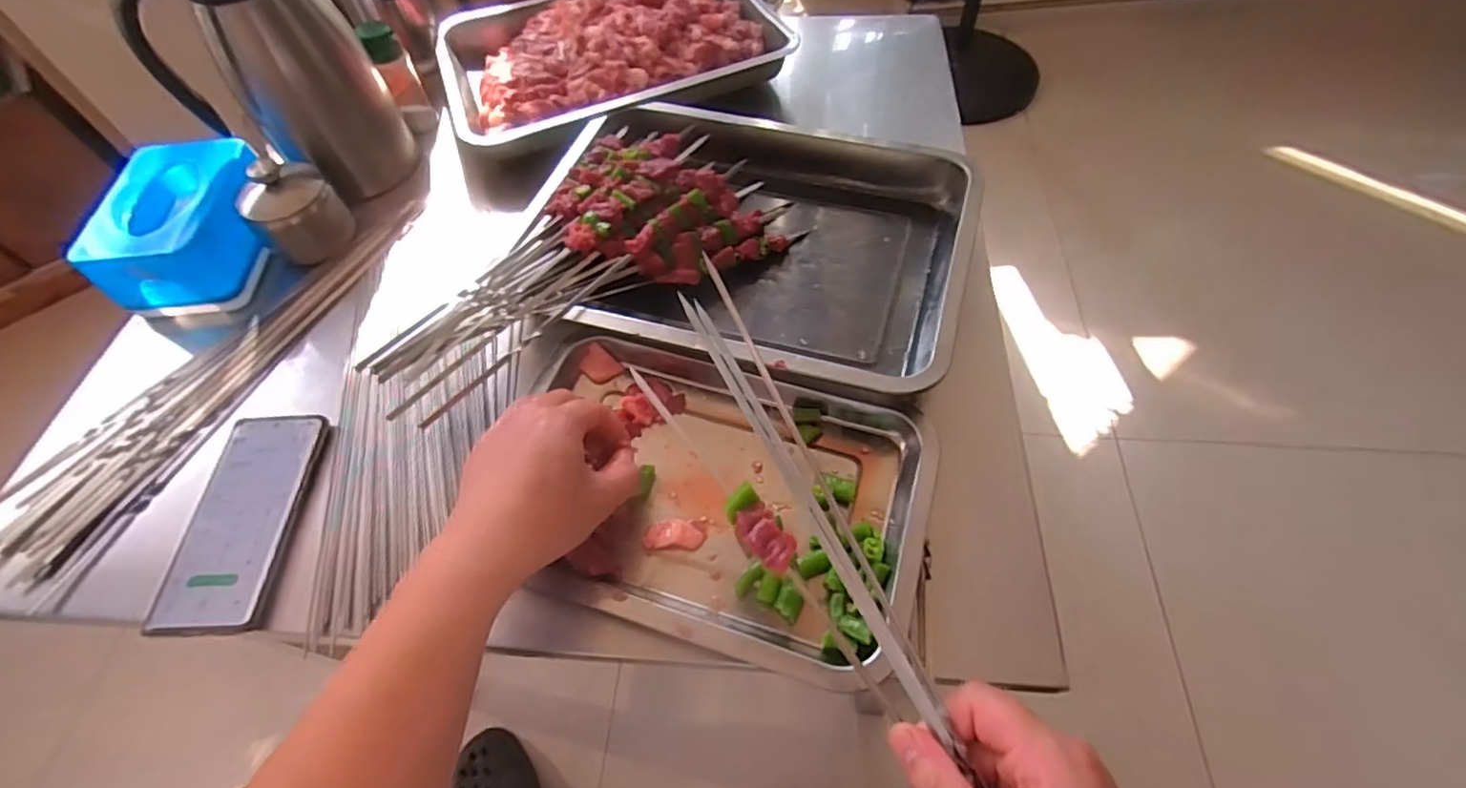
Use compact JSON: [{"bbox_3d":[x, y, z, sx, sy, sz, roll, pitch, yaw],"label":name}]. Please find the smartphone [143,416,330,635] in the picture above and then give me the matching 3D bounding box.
[{"bbox_3d":[-0.359,0.089,0.455,0.073,0.015,0.161,-2,60,2],"label":"smartphone"}]

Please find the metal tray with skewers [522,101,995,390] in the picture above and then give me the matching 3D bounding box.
[{"bbox_3d":[0.016,-0.146,0.547,0.365,0.060,0.282,15,59,12],"label":"metal tray with skewers"}]

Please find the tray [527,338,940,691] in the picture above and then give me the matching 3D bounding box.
[{"bbox_3d":[-0.017,0.070,0.452,0.301,0.034,0.211,13,59,11],"label":"tray"}]

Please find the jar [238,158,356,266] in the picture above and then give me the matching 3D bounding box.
[{"bbox_3d":[-0.411,-0.175,0.585,0.061,0.073,0.075,33,65,22],"label":"jar"}]

